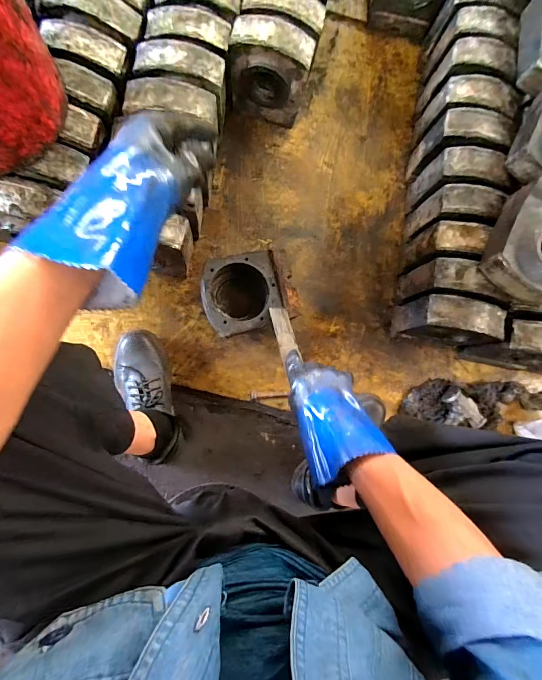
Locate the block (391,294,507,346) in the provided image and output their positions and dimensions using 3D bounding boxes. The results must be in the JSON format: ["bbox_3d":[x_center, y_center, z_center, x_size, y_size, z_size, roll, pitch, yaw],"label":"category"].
[{"bbox_3d":[0.368,-0.036,0.745,0.163,0.199,0.067,10,83,-6],"label":"block"}]

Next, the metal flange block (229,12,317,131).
[{"bbox_3d":[-0.001,-0.554,0.742,0.159,0.192,0.086,18,82,-5],"label":"metal flange block"}]

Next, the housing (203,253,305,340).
[{"bbox_3d":[-0.048,-0.096,0.742,0.179,0.099,0.152,-14,86,-8],"label":"housing"}]

